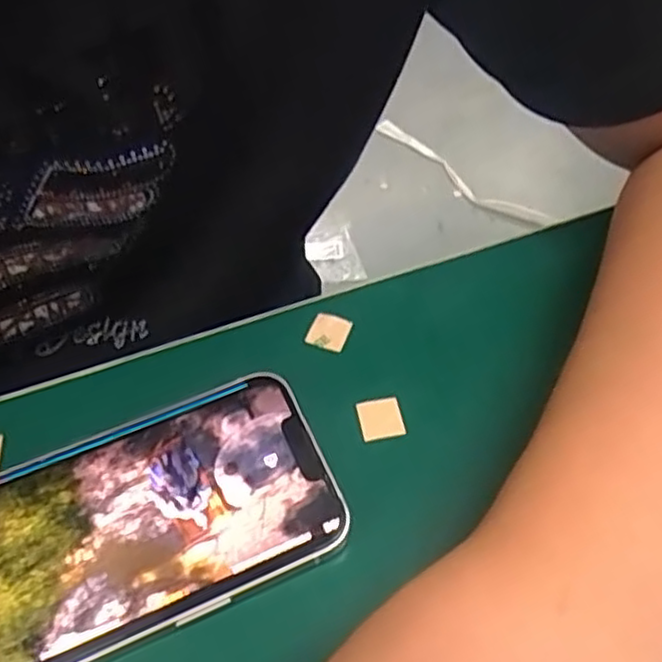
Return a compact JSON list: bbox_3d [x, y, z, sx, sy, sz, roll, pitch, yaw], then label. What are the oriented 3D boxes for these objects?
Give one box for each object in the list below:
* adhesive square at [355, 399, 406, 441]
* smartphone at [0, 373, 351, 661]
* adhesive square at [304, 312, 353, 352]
[{"bbox_3d":[0.018,0.032,0.249,0.015,0.004,0.015,-9,57,-8],"label":"adhesive square"},{"bbox_3d":[-0.072,0.066,0.220,0.143,0.010,0.072,-21,56,-13],"label":"smartphone"},{"bbox_3d":[-0.001,-0.001,0.273,0.015,0.004,0.015,17,56,13],"label":"adhesive square"}]

